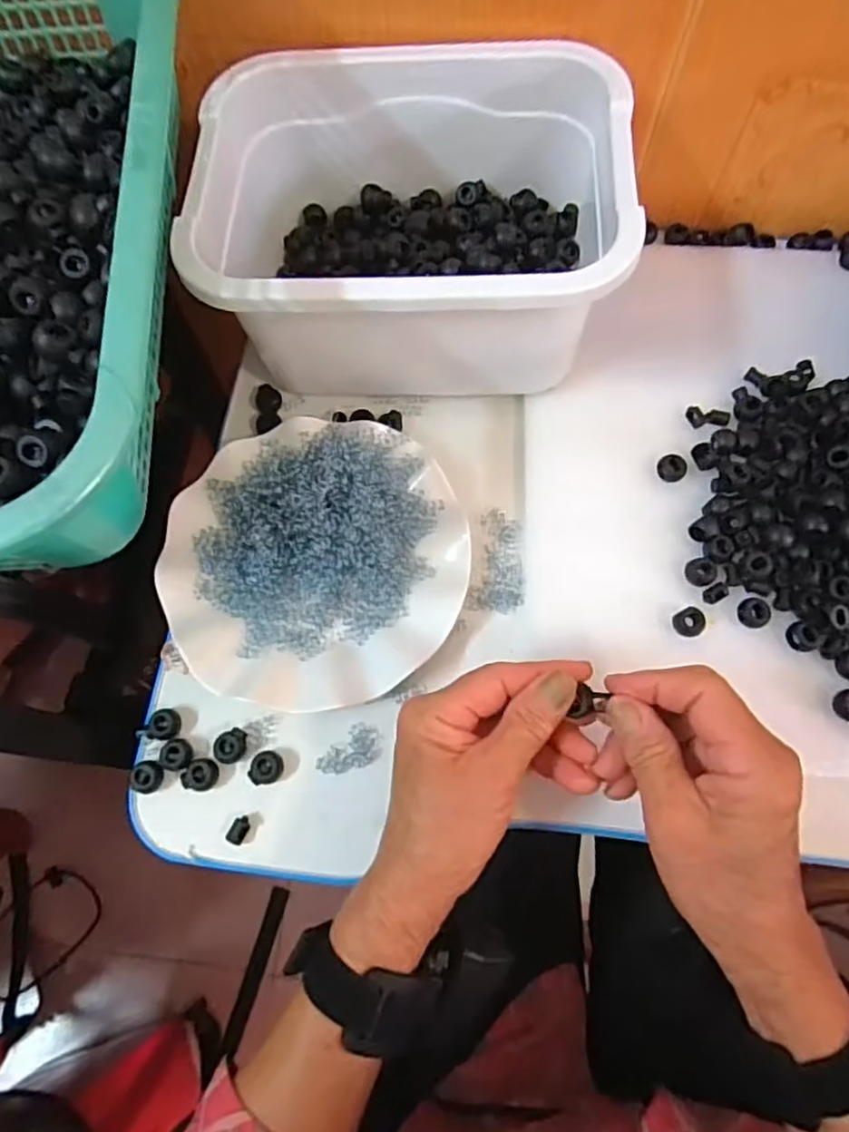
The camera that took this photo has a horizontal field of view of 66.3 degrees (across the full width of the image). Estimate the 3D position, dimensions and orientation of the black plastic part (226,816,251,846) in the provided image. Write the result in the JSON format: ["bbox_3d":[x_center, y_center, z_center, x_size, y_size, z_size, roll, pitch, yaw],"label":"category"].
[{"bbox_3d":[-0.102,0.145,0.356,0.010,0.006,0.015,21,72,8],"label":"black plastic part"}]

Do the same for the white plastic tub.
[{"bbox_3d":[-0.008,-0.207,0.407,0.241,0.109,0.185,2,71,2],"label":"white plastic tub"}]

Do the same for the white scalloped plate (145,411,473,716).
[{"bbox_3d":[-0.066,-0.007,0.394,0.177,0.028,0.177,0,71,1],"label":"white scalloped plate"}]

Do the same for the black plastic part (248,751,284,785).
[{"bbox_3d":[-0.089,0.113,0.366,0.018,0.007,0.017,-4,71,0],"label":"black plastic part"}]

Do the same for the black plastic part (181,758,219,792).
[{"bbox_3d":[-0.126,0.117,0.364,0.020,0.005,0.017,-2,71,0],"label":"black plastic part"}]

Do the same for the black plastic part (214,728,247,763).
[{"bbox_3d":[-0.110,0.103,0.372,0.015,0.014,0.018,-5,71,-1],"label":"black plastic part"}]

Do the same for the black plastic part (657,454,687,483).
[{"bbox_3d":[0.159,-0.063,0.417,0.018,0.008,0.016,35,75,12],"label":"black plastic part"}]

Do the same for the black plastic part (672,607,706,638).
[{"bbox_3d":[0.156,0.033,0.381,0.019,0.008,0.016,-27,72,-8],"label":"black plastic part"}]

